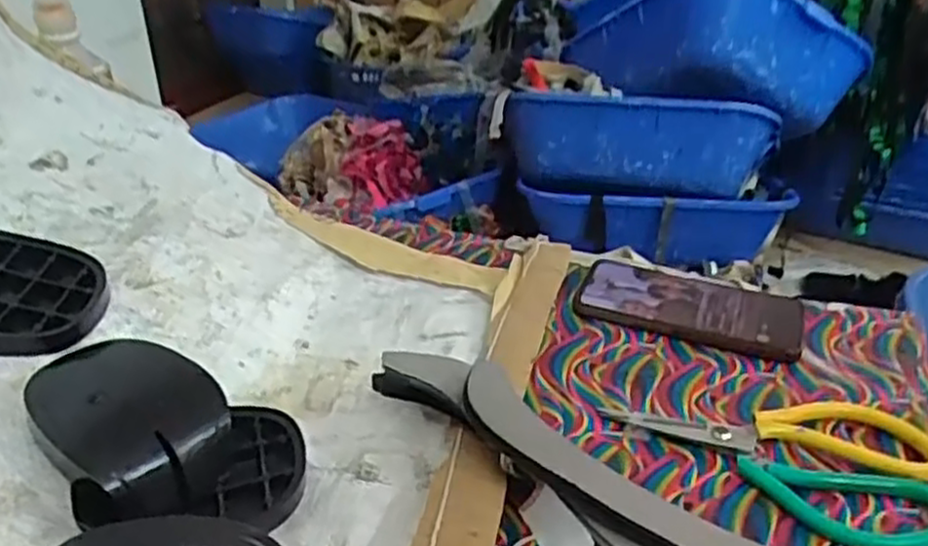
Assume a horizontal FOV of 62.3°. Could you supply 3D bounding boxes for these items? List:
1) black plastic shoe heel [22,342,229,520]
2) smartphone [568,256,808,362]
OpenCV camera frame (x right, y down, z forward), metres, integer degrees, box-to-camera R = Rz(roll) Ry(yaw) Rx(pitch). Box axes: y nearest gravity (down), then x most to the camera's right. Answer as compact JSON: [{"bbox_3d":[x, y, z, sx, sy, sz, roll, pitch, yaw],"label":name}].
[{"bbox_3d":[-0.182,0.077,0.419,0.130,0.022,0.088,35,33,24],"label":"black plastic shoe heel"},{"bbox_3d":[0.171,0.023,0.584,0.161,0.014,0.085,11,32,19],"label":"smartphone"}]

